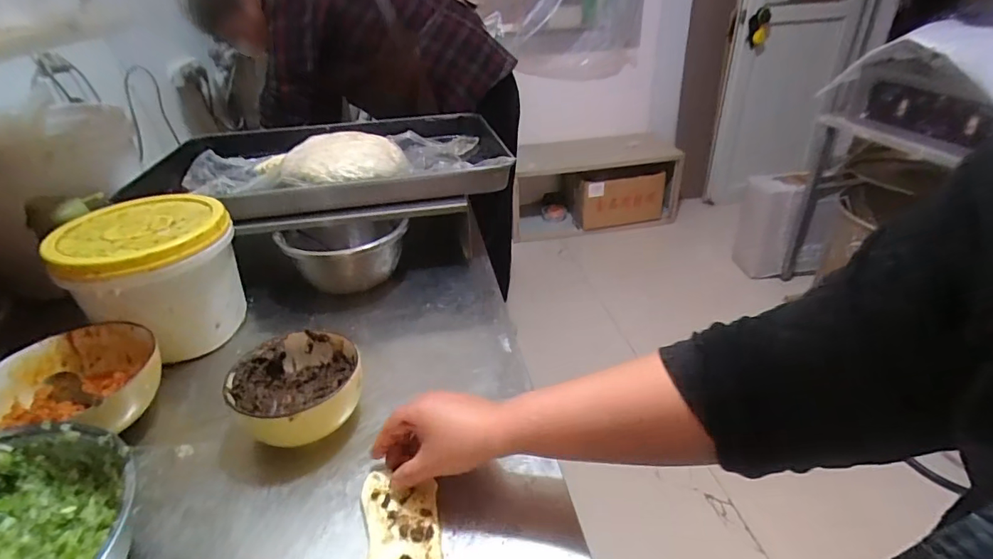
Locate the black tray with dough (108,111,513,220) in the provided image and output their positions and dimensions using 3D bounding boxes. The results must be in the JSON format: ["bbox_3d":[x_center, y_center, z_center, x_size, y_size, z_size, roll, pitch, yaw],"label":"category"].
[{"bbox_3d":[-0.307,-0.225,0.894,0.618,0.072,0.413,-5,33,-4],"label":"black tray with dough"}]

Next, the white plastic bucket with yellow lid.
[{"bbox_3d":[-0.416,-0.002,0.622,0.175,0.146,0.166,-1,31,1],"label":"white plastic bucket with yellow lid"}]

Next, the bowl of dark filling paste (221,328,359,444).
[{"bbox_3d":[-0.199,0.116,0.514,0.120,0.064,0.117,-1,31,1],"label":"bowl of dark filling paste"}]

